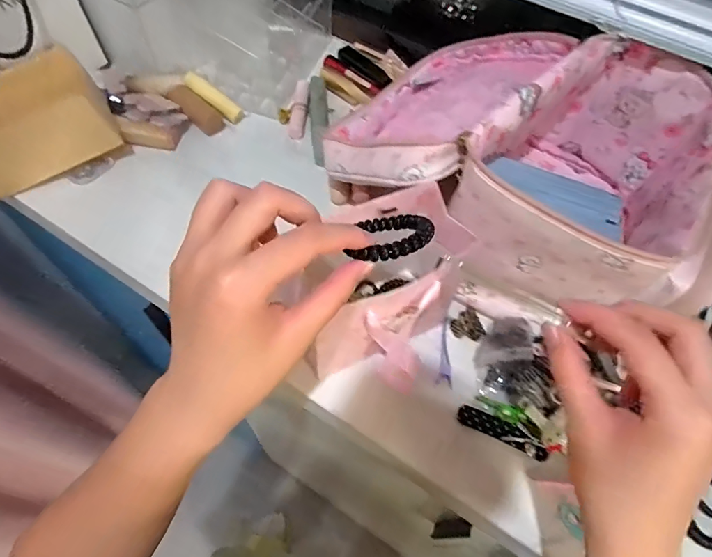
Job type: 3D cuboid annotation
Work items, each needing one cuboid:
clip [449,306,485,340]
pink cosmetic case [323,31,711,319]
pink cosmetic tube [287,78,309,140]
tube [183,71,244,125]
[{"bbox_3d":[0.095,0.040,0.377,0.024,0.014,0.028,-13,61,-11],"label":"clip"},{"bbox_3d":[0.145,-0.116,0.398,0.317,0.131,0.251,30,62,14],"label":"pink cosmetic case"},{"bbox_3d":[-0.065,-0.197,0.507,0.018,0.017,0.086,5,59,-1],"label":"pink cosmetic tube"},{"bbox_3d":[-0.157,-0.200,0.483,0.070,0.013,0.019,37,60,-12],"label":"tube"}]

